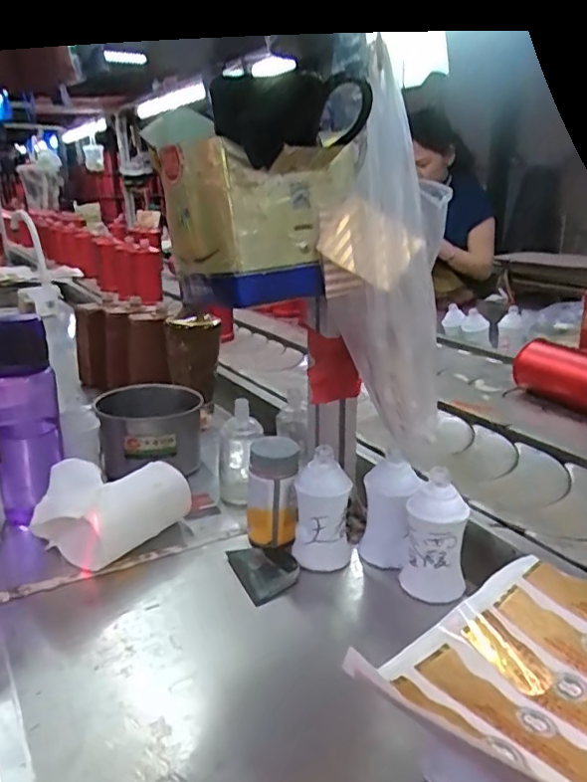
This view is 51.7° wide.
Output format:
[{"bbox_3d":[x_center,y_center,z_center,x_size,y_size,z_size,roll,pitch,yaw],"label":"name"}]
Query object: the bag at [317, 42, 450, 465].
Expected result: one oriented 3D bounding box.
[{"bbox_3d":[0.078,-0.102,0.532,0.106,0.286,0.109,2,19,9],"label":"bag"}]

